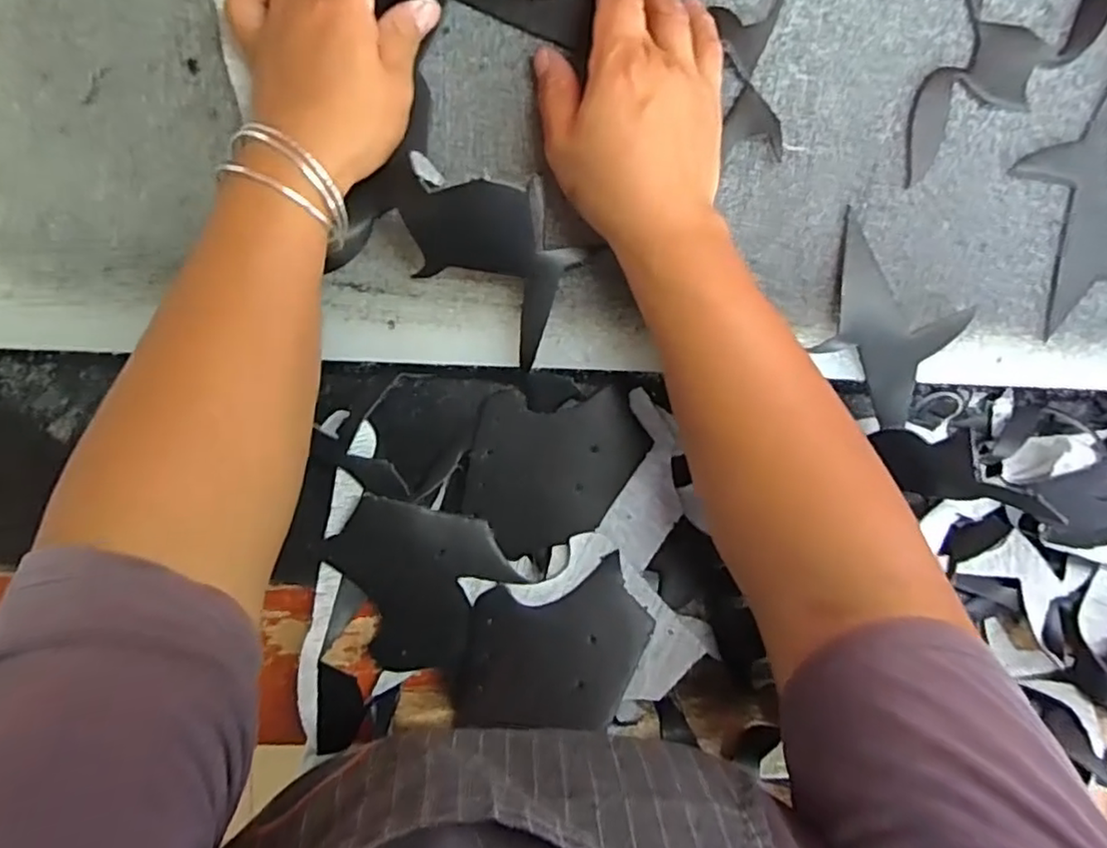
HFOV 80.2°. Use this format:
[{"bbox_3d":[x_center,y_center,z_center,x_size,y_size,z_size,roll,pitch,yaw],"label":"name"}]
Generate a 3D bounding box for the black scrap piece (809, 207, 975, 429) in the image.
[{"bbox_3d":[0.189,-0.057,0.380,0.096,0.012,0.080,34,95,-5],"label":"black scrap piece"}]

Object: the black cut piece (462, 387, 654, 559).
[{"bbox_3d":[0.002,0.030,0.410,0.109,0.013,0.097,-1,97,-2],"label":"black cut piece"}]

